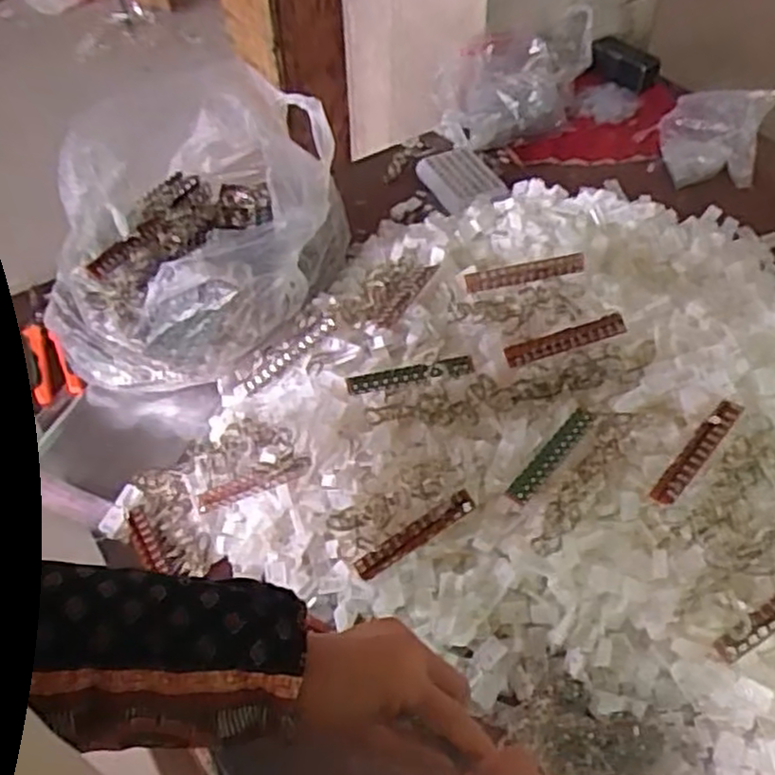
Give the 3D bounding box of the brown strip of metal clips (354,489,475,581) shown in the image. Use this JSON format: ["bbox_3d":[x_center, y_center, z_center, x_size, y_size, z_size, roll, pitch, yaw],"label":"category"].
[{"bbox_3d":[0.025,0.138,0.703,0.124,0.008,0.023,-36,91,4],"label":"brown strip of metal clips"}]

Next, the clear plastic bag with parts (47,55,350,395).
[{"bbox_3d":[-0.221,-0.207,0.946,0.329,0.194,0.398,9,51,9],"label":"clear plastic bag with parts"}]

